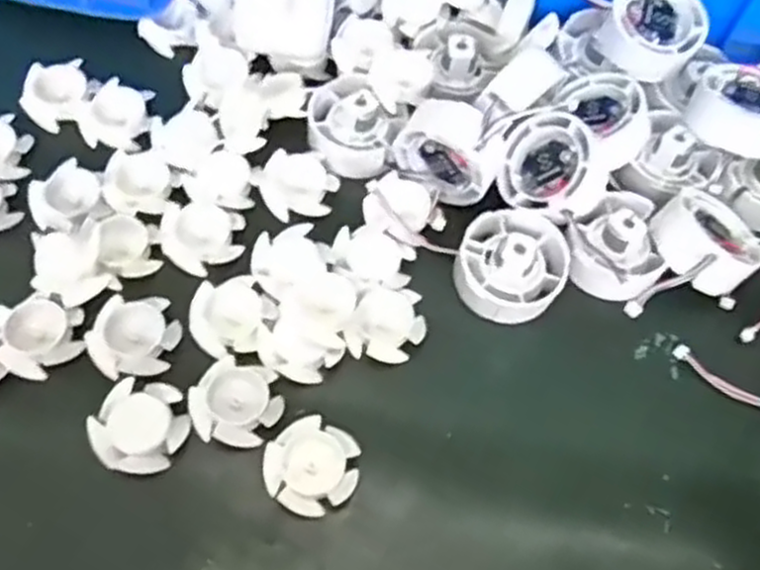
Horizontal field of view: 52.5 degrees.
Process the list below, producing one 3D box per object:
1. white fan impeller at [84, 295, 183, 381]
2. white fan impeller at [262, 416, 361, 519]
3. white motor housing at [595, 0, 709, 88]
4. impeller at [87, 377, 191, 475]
[{"bbox_3d":[-0.115,0.024,0.362,0.038,0.012,0.042,29,65,8],"label":"white fan impeller"},{"bbox_3d":[-0.030,0.081,0.342,0.040,0.009,0.040,2,64,-5],"label":"white fan impeller"},{"bbox_3d":[0.154,-0.143,0.436,0.053,0.027,0.055,27,65,7],"label":"white motor housing"},{"bbox_3d":[-0.106,0.063,0.342,0.040,0.013,0.040,2,64,-5],"label":"impeller"}]

